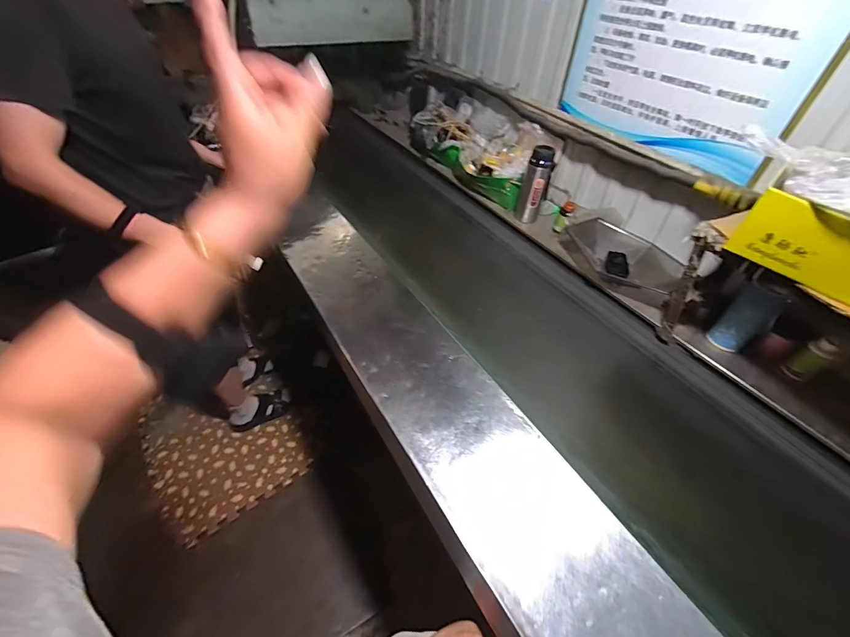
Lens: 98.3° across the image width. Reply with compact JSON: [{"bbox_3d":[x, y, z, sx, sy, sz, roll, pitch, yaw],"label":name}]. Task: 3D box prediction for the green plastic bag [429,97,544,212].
[{"bbox_3d":[0.221,-0.612,1.363,0.251,0.222,0.482,-32,56,-30],"label":"green plastic bag"}]

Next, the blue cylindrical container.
[{"bbox_3d":[0.727,-0.004,0.827,0.081,0.173,0.080,2,46,-2],"label":"blue cylindrical container"}]

